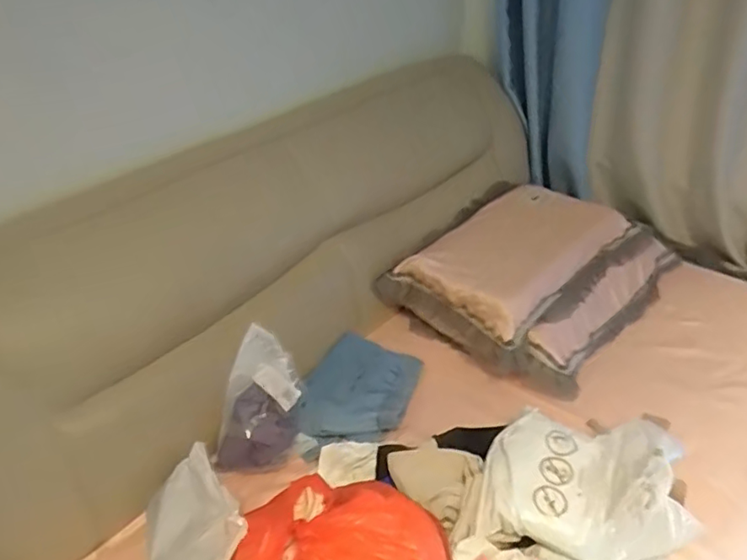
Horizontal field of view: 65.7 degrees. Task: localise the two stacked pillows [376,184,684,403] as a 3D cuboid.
[{"bbox_3d":[0.425,-0.029,1.544,0.512,0.184,0.649,28,45,35],"label":"two stacked pillows"}]

